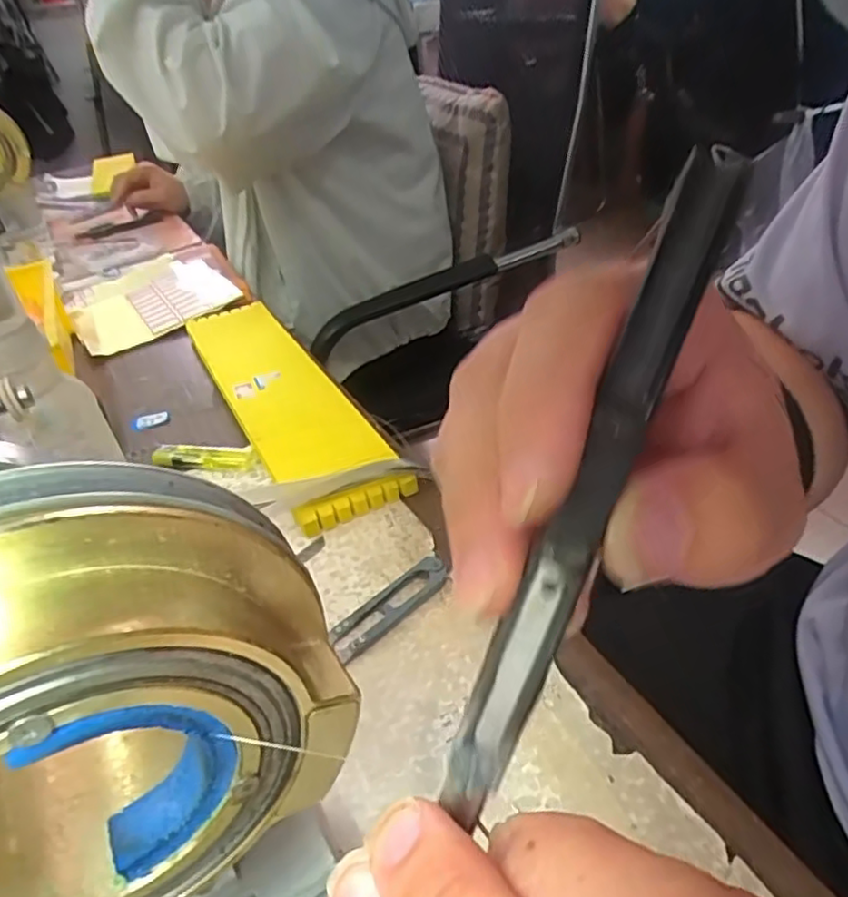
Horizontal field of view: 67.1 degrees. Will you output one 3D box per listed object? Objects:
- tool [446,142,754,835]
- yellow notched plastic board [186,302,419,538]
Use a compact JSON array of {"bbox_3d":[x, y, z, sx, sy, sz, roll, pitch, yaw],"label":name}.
[{"bbox_3d":[0.031,0.008,0.121,0.012,0.133,0.010,23,3,33],"label":"tool"},{"bbox_3d":[-0.125,-0.052,0.522,0.087,0.019,0.338,-23,40,-19],"label":"yellow notched plastic board"}]

